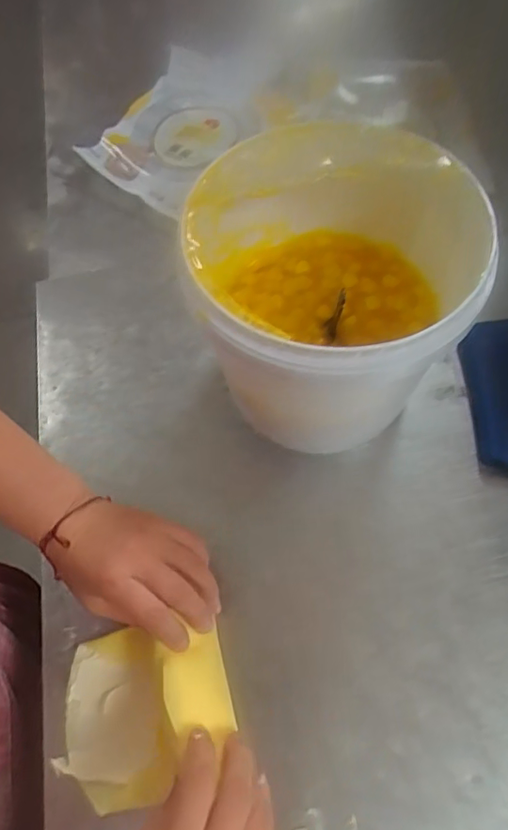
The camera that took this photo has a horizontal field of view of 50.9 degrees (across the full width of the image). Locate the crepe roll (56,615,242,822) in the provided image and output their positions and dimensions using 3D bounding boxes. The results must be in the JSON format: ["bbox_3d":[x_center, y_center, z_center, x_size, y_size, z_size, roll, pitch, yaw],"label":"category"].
[{"bbox_3d":[-0.075,0.200,0.357,0.120,0.057,0.106,-7,62,-1],"label":"crepe roll"}]

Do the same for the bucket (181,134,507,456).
[{"bbox_3d":[0.058,-0.073,0.412,0.196,0.200,0.177,3,64,6],"label":"bucket"}]

